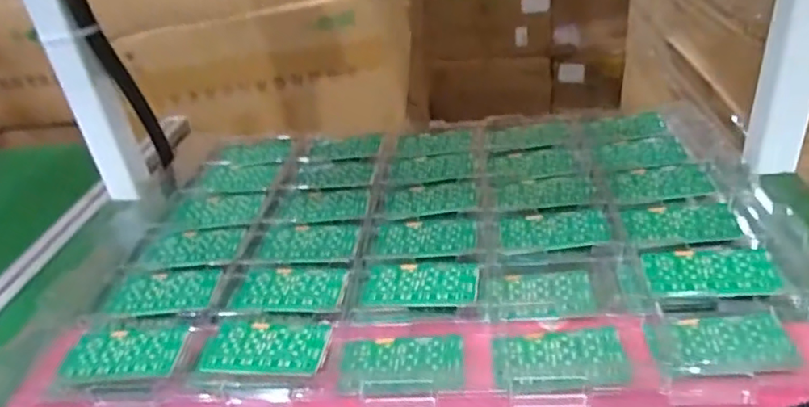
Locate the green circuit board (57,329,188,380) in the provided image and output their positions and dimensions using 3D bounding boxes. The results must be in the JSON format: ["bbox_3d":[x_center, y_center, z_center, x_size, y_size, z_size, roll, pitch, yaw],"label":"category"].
[{"bbox_3d":[-0.225,0.120,0.466,0.097,0.008,0.049,-2,35,9],"label":"green circuit board"}]

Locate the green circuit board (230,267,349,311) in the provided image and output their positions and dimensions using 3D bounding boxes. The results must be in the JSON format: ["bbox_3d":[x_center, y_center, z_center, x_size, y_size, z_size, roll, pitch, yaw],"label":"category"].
[{"bbox_3d":[-0.099,0.075,0.513,0.095,0.008,0.051,-1,34,13],"label":"green circuit board"}]

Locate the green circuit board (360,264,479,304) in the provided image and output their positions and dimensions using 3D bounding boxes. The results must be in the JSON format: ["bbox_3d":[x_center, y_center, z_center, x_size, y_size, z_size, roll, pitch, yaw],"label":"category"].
[{"bbox_3d":[0.014,0.068,0.501,0.094,0.010,0.046,-4,33,9],"label":"green circuit board"}]

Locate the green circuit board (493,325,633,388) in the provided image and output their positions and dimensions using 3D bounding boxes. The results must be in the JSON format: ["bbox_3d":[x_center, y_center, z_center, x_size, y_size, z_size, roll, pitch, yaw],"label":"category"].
[{"bbox_3d":[0.112,0.111,0.428,0.093,0.010,0.049,-4,33,8],"label":"green circuit board"}]

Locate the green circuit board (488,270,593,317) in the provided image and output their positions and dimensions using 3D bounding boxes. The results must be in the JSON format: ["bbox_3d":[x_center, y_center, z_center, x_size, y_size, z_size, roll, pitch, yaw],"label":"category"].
[{"bbox_3d":[0.111,0.074,0.489,0.084,0.008,0.045,-5,33,7],"label":"green circuit board"}]

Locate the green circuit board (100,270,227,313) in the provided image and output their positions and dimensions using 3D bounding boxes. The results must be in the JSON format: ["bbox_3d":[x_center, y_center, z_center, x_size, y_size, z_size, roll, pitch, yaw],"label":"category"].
[{"bbox_3d":[-0.217,0.079,0.528,0.098,0.006,0.048,-4,33,8],"label":"green circuit board"}]

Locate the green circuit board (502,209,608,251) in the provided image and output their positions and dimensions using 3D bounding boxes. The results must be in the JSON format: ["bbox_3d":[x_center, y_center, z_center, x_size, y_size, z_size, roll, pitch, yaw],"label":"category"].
[{"bbox_3d":[0.138,0.024,0.543,0.095,0.010,0.045,-4,33,8],"label":"green circuit board"}]

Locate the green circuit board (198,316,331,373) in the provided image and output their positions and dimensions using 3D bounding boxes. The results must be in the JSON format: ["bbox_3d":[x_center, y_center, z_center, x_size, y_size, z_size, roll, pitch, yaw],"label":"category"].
[{"bbox_3d":[-0.108,0.111,0.455,0.099,0.004,0.051,0,35,15],"label":"green circuit board"}]

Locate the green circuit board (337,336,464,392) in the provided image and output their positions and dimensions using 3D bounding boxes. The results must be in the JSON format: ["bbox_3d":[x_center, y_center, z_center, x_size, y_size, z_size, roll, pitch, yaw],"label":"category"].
[{"bbox_3d":[-0.002,0.119,0.441,0.091,0.011,0.049,-5,33,7],"label":"green circuit board"}]

